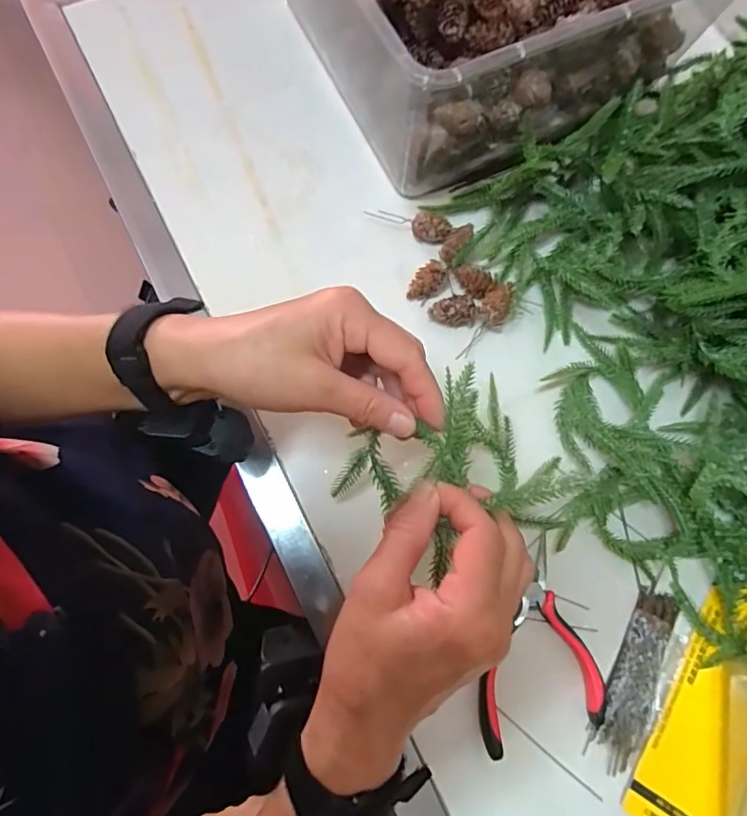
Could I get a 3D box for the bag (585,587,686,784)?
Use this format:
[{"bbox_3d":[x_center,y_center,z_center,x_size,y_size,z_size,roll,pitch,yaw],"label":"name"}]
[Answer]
[{"bbox_3d":[0.186,0.188,0.354,0.040,0.010,0.118,29,76,4],"label":"bag"}]

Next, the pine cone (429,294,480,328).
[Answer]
[{"bbox_3d":[0.063,-0.075,0.406,0.036,0.018,0.023,-14,78,-7],"label":"pine cone"}]

